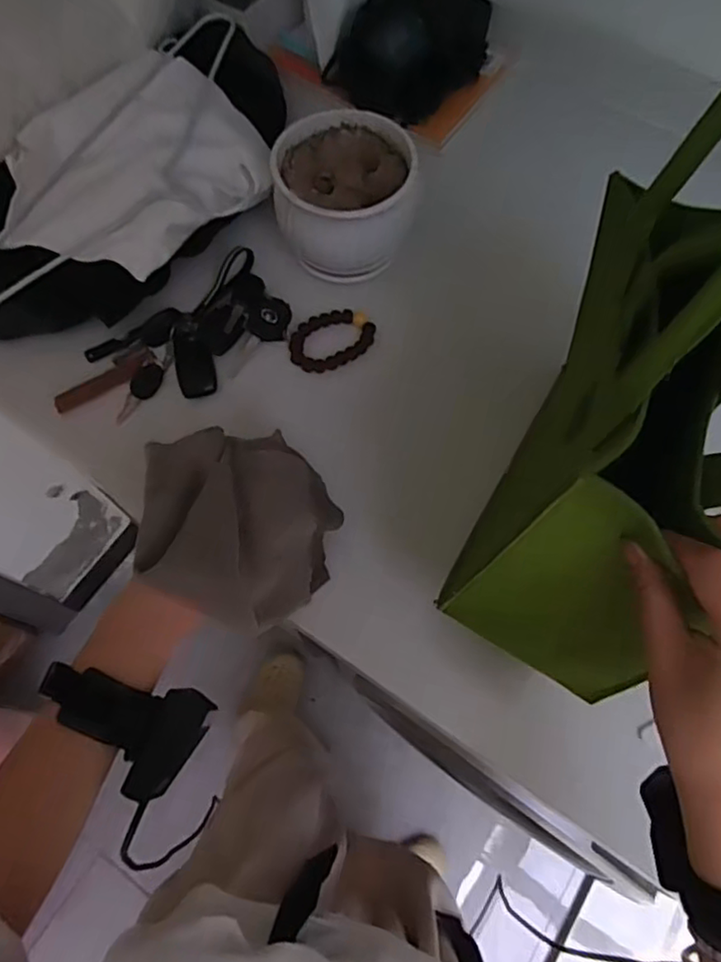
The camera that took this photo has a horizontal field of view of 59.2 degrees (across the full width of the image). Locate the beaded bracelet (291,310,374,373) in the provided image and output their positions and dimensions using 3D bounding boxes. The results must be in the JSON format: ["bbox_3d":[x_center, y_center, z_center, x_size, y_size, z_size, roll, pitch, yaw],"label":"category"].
[{"bbox_3d":[-0.027,-0.138,0.623,0.085,0.008,0.059,-18,68,-7],"label":"beaded bracelet"}]

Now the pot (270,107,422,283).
[{"bbox_3d":[-0.018,-0.277,0.620,0.127,0.095,0.134,0,67,0],"label":"pot"}]

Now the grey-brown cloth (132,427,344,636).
[{"bbox_3d":[-0.094,0.032,0.481,0.130,0.097,0.138,19,69,8],"label":"grey-brown cloth"}]

